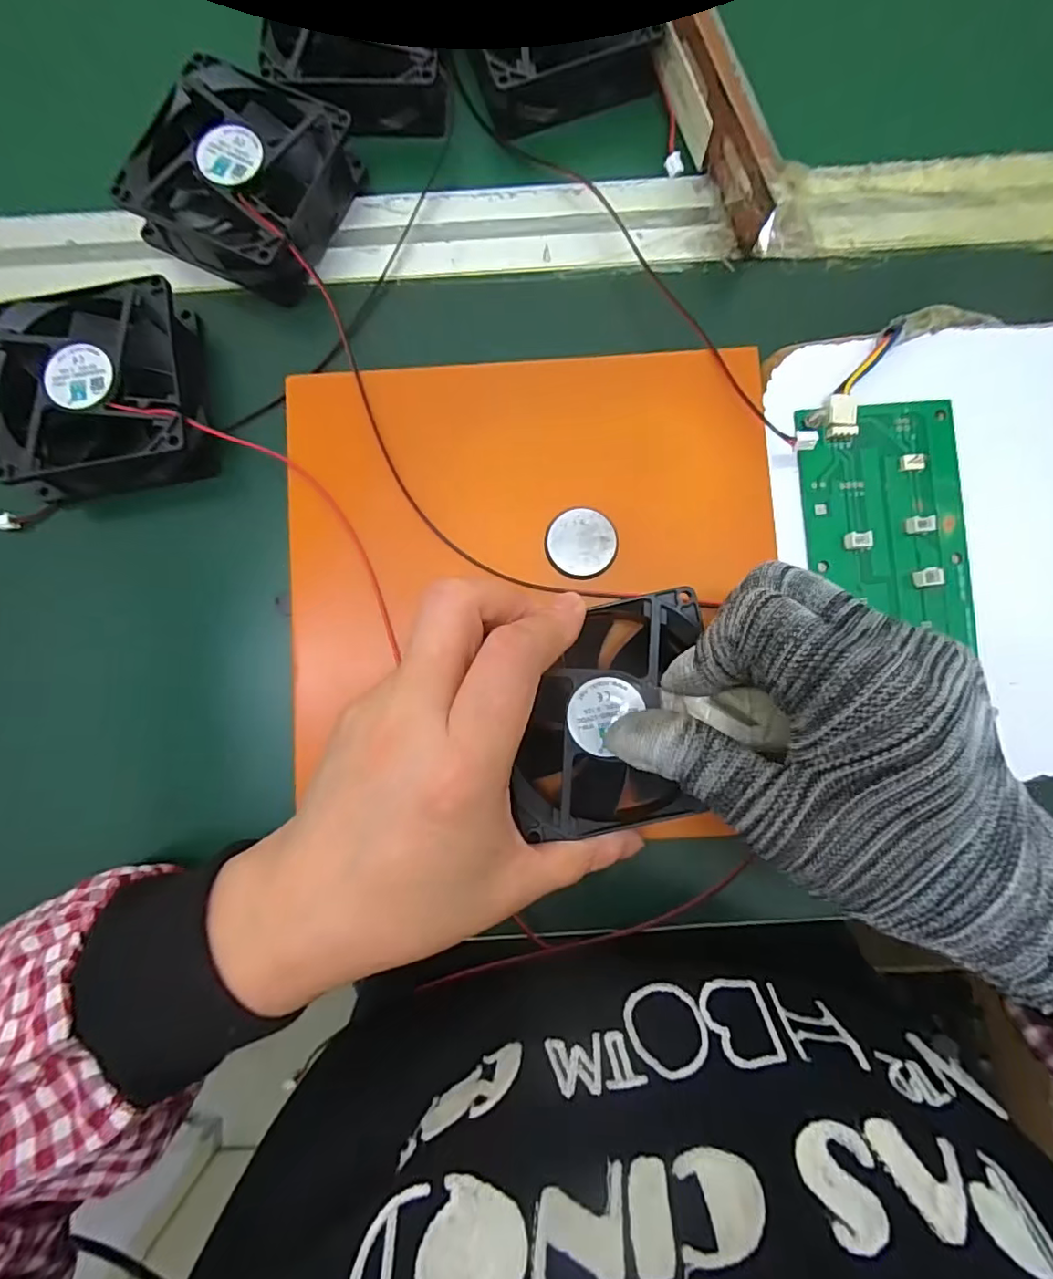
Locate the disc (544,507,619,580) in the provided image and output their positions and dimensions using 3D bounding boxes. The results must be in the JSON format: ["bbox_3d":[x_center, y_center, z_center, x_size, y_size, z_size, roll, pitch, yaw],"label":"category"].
[{"bbox_3d":[0.023,-0.039,0.235,0.029,0.008,0.029,0,86,1],"label":"disc"}]

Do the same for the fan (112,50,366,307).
[{"bbox_3d":[-0.124,-0.204,0.254,0.088,0.028,0.086,22,86,3],"label":"fan"}]

